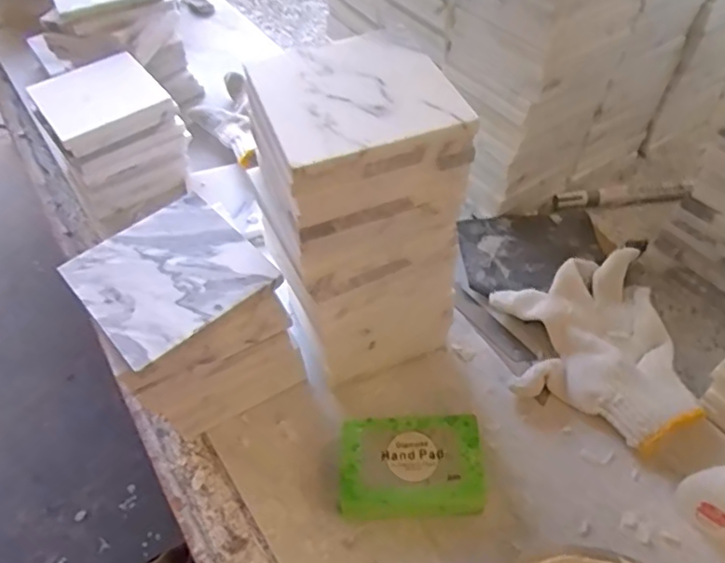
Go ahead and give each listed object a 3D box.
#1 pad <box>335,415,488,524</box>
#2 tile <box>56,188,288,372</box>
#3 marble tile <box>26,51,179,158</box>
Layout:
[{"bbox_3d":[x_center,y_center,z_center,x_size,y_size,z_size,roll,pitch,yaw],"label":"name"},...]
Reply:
[{"bbox_3d":[0.032,0.126,0.402,0.092,0.031,0.064,-2,54,-1],"label":"pad"},{"bbox_3d":[-0.120,-0.006,0.369,0.099,0.006,0.101,-36,61,-23],"label":"tile"},{"bbox_3d":[-0.238,-0.167,0.541,0.097,0.018,0.104,-33,60,-21],"label":"marble tile"}]

